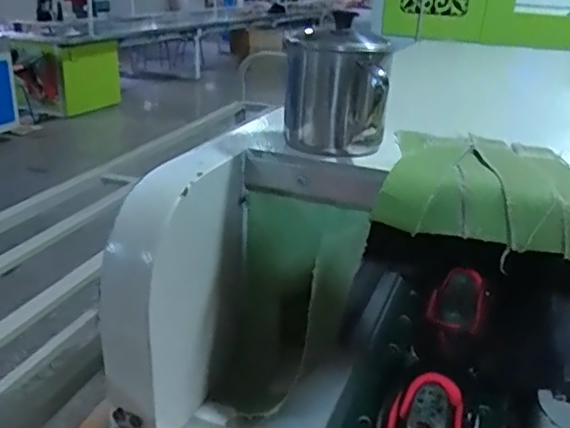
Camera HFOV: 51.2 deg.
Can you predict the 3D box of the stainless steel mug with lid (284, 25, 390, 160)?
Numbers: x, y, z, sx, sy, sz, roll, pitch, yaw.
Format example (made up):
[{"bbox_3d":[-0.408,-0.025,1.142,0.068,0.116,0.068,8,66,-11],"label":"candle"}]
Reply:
[{"bbox_3d":[0.041,-0.096,0.478,0.084,0.098,0.072,3,22,2],"label":"stainless steel mug with lid"}]

